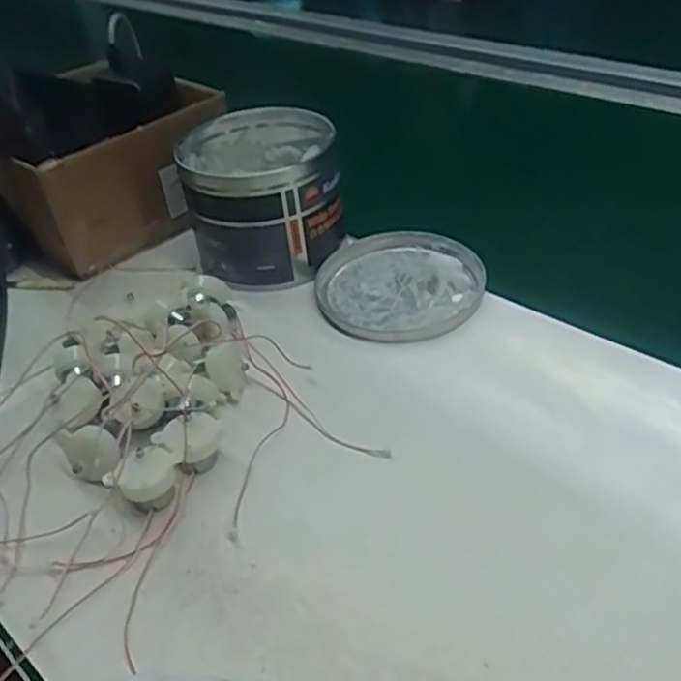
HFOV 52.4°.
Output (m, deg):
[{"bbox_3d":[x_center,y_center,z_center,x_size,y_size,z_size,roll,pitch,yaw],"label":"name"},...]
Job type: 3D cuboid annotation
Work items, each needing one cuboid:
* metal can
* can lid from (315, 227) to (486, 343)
[{"bbox_3d":[-0.066,-0.124,0.595,0.127,0.104,0.138,-4,38,3],"label":"metal can"},{"bbox_3d":[0.051,-0.048,0.555,0.138,0.015,0.127,-4,38,3],"label":"can lid"}]

